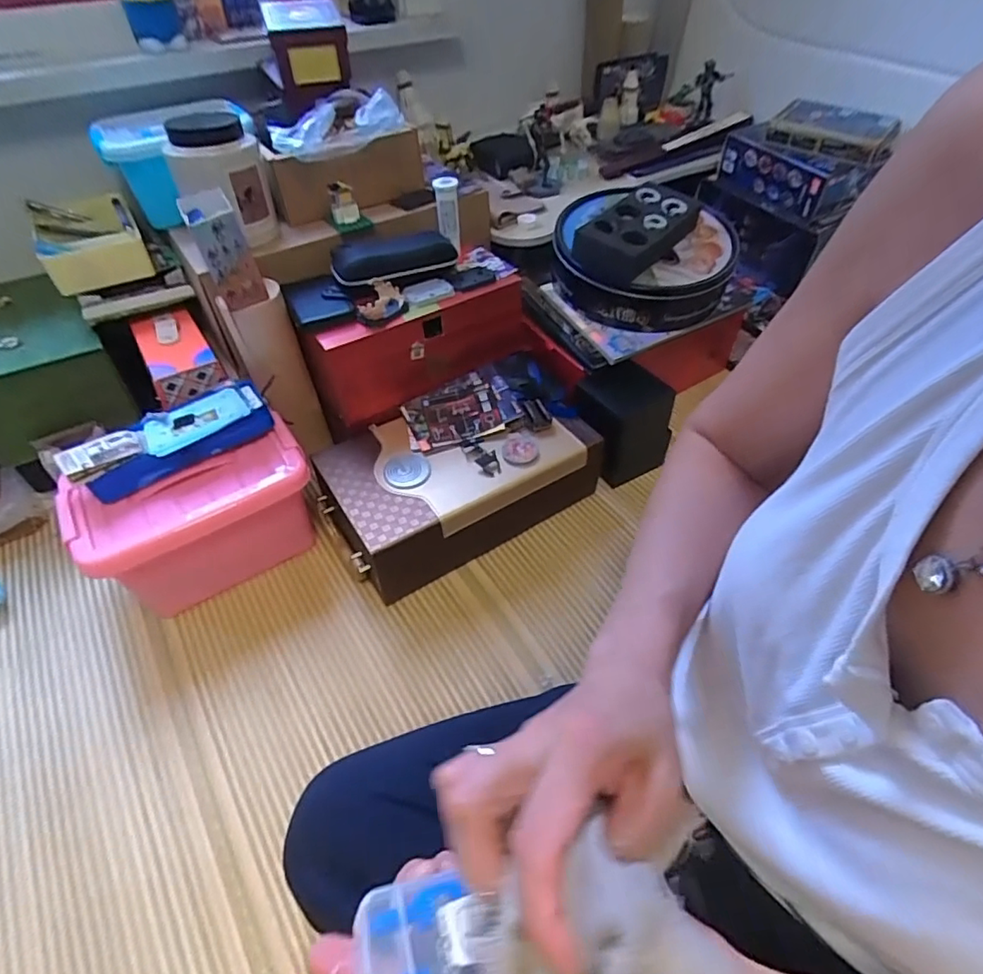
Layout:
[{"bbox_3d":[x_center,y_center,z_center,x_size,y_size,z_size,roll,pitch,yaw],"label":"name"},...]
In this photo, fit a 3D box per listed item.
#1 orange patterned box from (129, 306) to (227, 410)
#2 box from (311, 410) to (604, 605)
[{"bbox_3d":[-0.420,-0.184,0.746,0.086,0.049,0.155,-25,53,-19],"label":"orange patterned box"},{"bbox_3d":[-0.043,-0.011,0.775,0.346,0.118,0.215,-26,55,-21],"label":"box"}]

